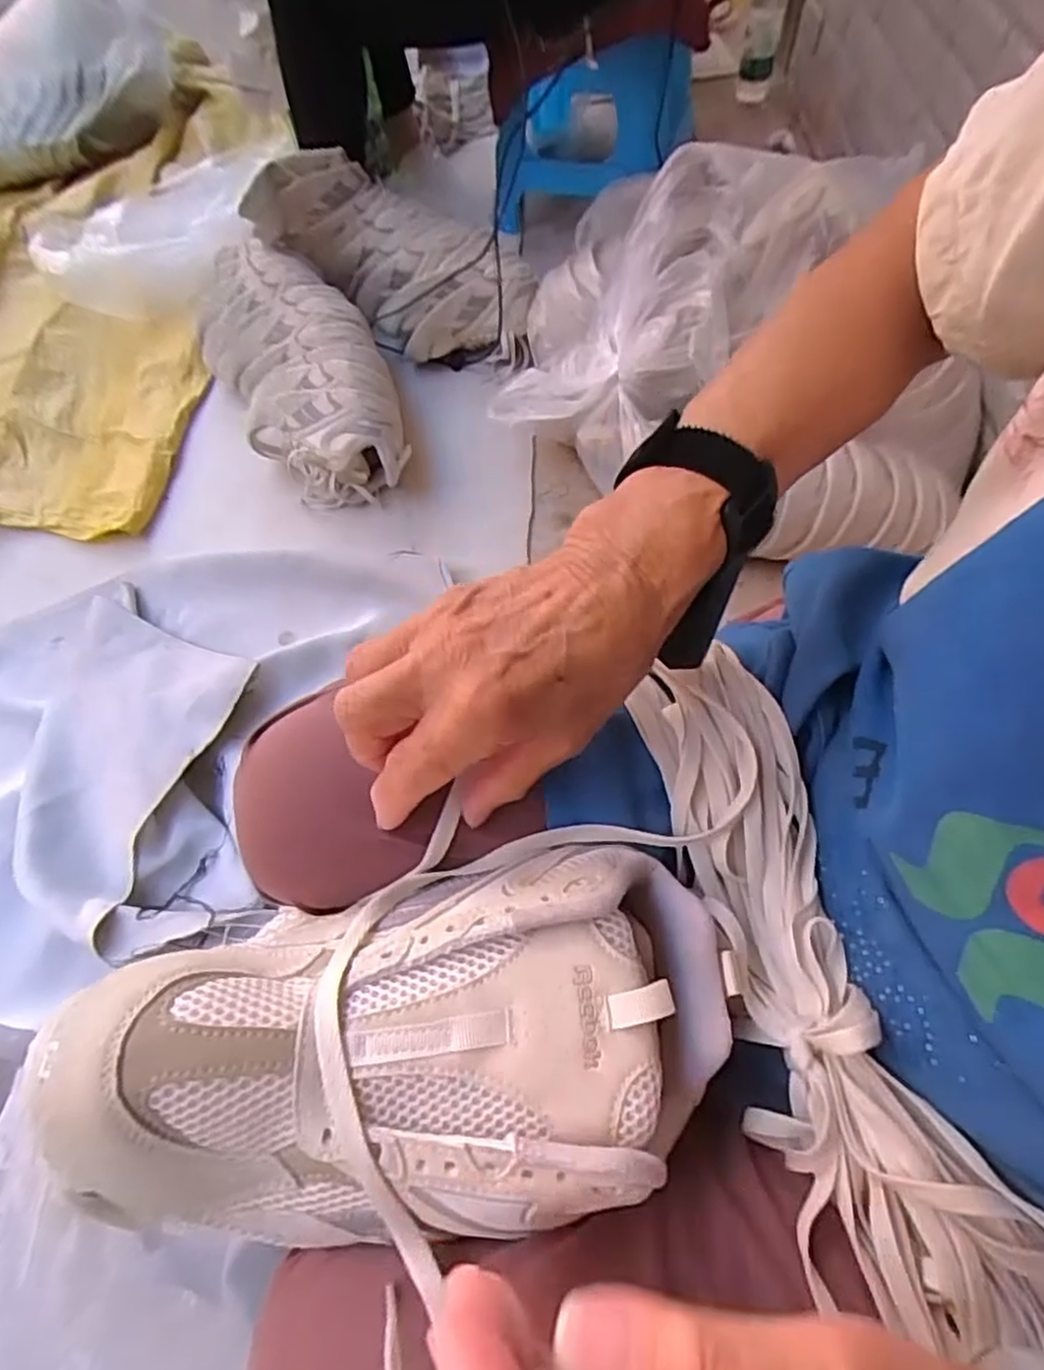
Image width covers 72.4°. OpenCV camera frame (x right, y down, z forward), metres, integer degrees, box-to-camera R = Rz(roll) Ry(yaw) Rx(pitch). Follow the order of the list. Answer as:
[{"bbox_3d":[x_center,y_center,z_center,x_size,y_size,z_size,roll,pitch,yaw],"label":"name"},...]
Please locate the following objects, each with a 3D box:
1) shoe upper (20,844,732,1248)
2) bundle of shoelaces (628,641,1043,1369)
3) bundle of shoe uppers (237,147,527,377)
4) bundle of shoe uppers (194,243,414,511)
[{"bbox_3d":[-0.037,0.118,0.246,0.219,0.066,0.118,-11,61,-4],"label":"shoe upper"},{"bbox_3d":[0.116,0.112,0.280,0.080,0.032,0.292,-15,62,-6],"label":"bundle of shoelaces"},{"bbox_3d":[-0.173,-0.623,1.071,0.422,0.168,0.181,31,66,3],"label":"bundle of shoe uppers"},{"bbox_3d":[-0.326,-0.463,1.025,0.207,0.134,0.514,-27,64,-12],"label":"bundle of shoe uppers"}]

